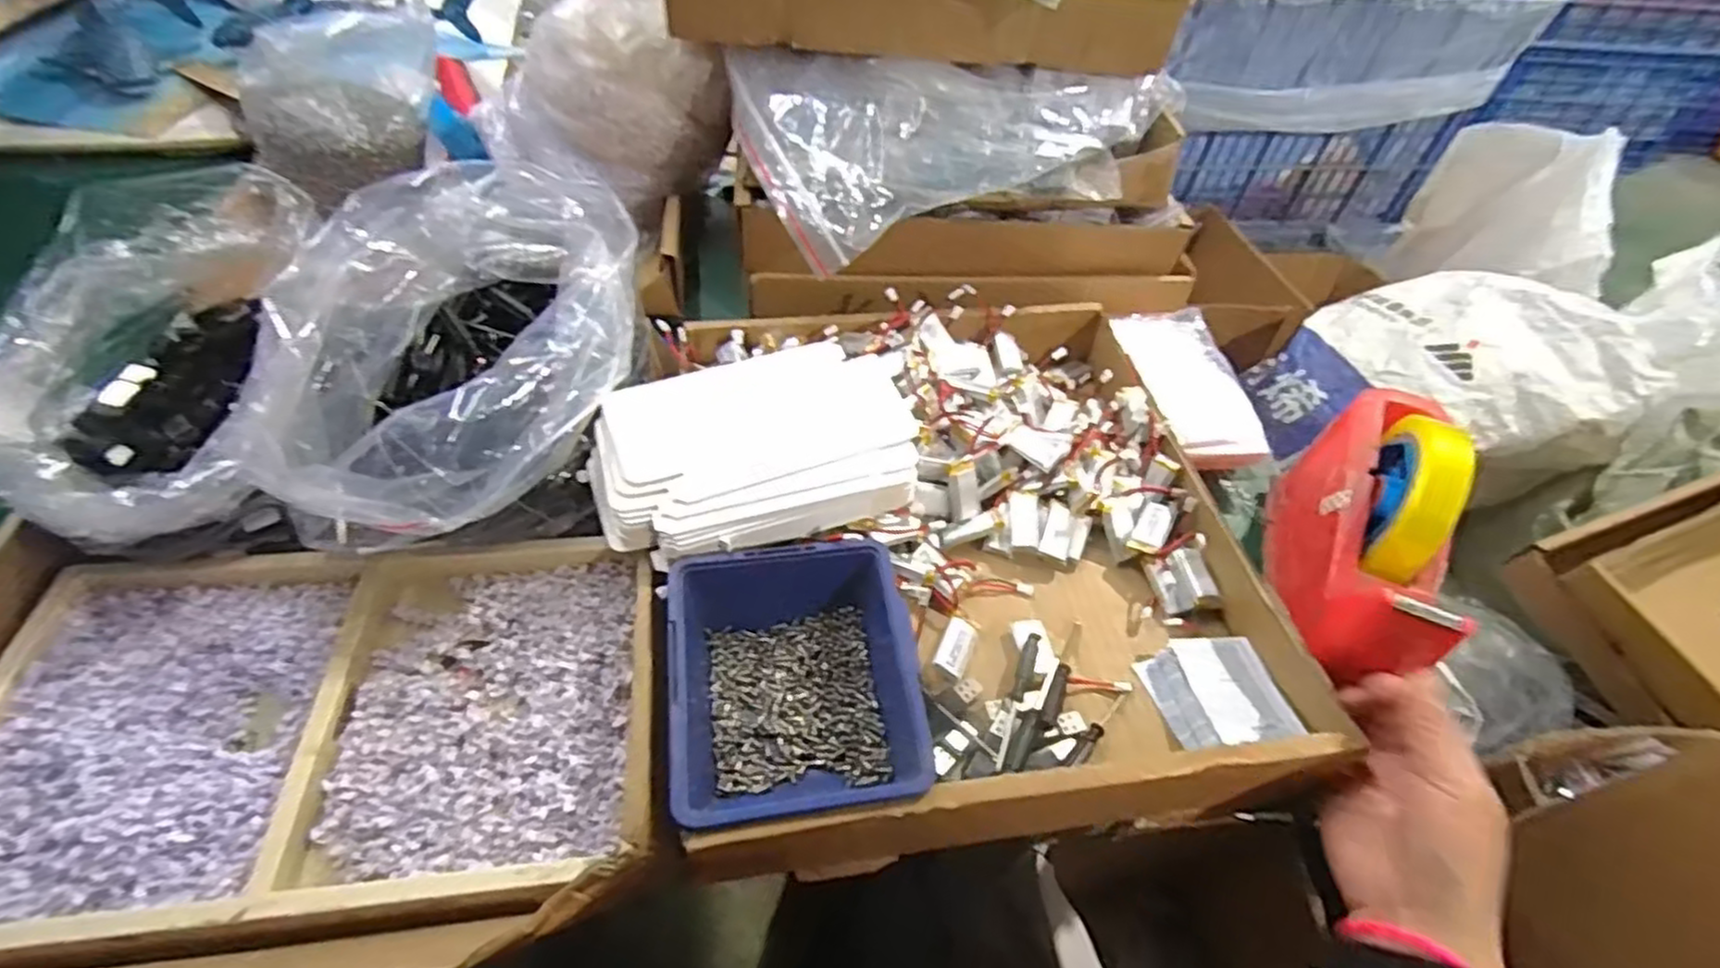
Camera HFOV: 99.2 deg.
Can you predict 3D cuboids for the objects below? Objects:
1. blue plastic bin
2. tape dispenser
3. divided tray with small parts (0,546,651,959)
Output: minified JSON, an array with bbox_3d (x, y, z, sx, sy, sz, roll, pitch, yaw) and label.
[{"bbox_3d":[-0.034,0.106,0.389,0.123,0.056,0.140,-5,50,-10],"label":"blue plastic bin"},{"bbox_3d":[0.303,0.026,0.436,0.072,0.122,0.191,26,52,16],"label":"tape dispenser"},{"bbox_3d":[-0.274,0.113,0.371,0.332,0.041,0.199,-4,50,-8],"label":"divided tray with small parts"}]

